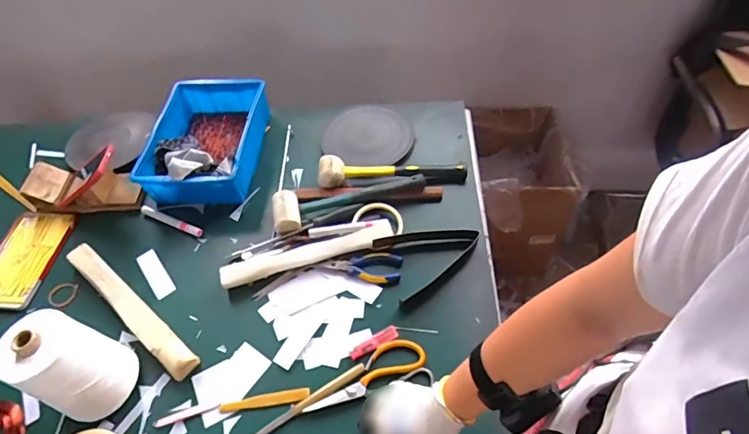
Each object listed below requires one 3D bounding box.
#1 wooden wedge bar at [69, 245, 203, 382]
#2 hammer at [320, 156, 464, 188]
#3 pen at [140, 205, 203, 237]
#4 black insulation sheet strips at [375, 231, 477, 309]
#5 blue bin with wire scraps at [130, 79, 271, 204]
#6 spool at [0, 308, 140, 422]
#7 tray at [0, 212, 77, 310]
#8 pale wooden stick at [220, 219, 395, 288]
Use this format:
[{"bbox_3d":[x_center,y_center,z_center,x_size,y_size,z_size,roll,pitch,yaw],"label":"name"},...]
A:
[{"bbox_3d":[-0.405,0.150,0.758,0.337,0.028,0.043,32,62,25],"label":"wooden wedge bar"},{"bbox_3d":[0.033,-0.087,0.873,0.284,0.047,0.059,0,53,5],"label":"hammer"},{"bbox_3d":[-0.390,0.006,0.870,0.150,0.016,0.019,21,58,19],"label":"pen"},{"bbox_3d":[0.099,0.065,0.775,0.169,0.025,0.120,-21,54,-11],"label":"black insulation sheet strips"},{"bbox_3d":[-0.345,-0.159,0.943,0.201,0.094,0.291,0,53,4],"label":"blue bin with wire scraps"},{"bbox_3d":[-0.410,0.207,0.627,0.098,0.165,0.108,21,58,19],"label":"spool"},{"bbox_3d":[-0.672,0.078,0.863,0.150,0.014,0.204,4,54,8],"label":"tray"},{"bbox_3d":[-0.114,0.061,0.794,0.300,0.022,0.049,-16,54,-7],"label":"pale wooden stick"}]

